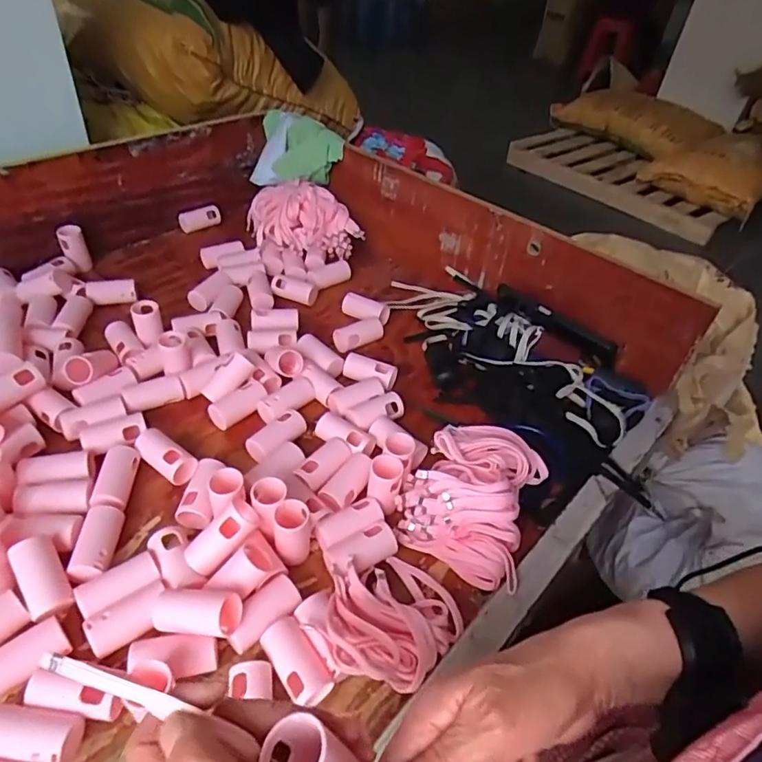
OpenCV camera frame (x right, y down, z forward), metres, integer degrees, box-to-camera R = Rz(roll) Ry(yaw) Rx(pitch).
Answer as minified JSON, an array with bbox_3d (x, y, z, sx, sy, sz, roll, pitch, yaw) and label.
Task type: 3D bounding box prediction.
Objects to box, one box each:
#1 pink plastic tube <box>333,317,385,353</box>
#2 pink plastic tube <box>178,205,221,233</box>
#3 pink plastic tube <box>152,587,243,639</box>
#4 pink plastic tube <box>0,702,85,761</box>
[{"bbox_3d":[-0.028,-0.062,0.711,0.066,0.023,0.028,-21,48,-27],"label":"pink plastic tube"},{"bbox_3d":[-0.308,-0.277,0.923,0.069,0.028,0.026,-18,47,-25],"label":"pink plastic tube"},{"bbox_3d":[-0.138,0.175,0.409,0.061,0.028,0.031,10,42,4],"label":"pink plastic tube"},{"bbox_3d":[-0.235,0.241,0.366,0.069,0.027,0.030,8,42,2],"label":"pink plastic tube"}]

